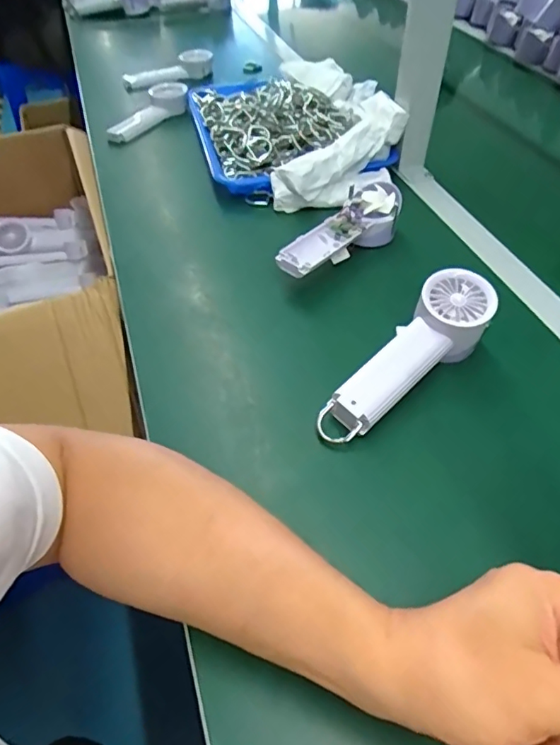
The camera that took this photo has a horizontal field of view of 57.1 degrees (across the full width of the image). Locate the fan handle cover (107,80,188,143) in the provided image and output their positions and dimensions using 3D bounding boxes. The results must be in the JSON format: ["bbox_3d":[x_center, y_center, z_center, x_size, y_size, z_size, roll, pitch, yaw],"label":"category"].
[{"bbox_3d":[-0.199,-0.401,0.818,0.066,0.041,0.178,21,52,20],"label":"fan handle cover"}]

